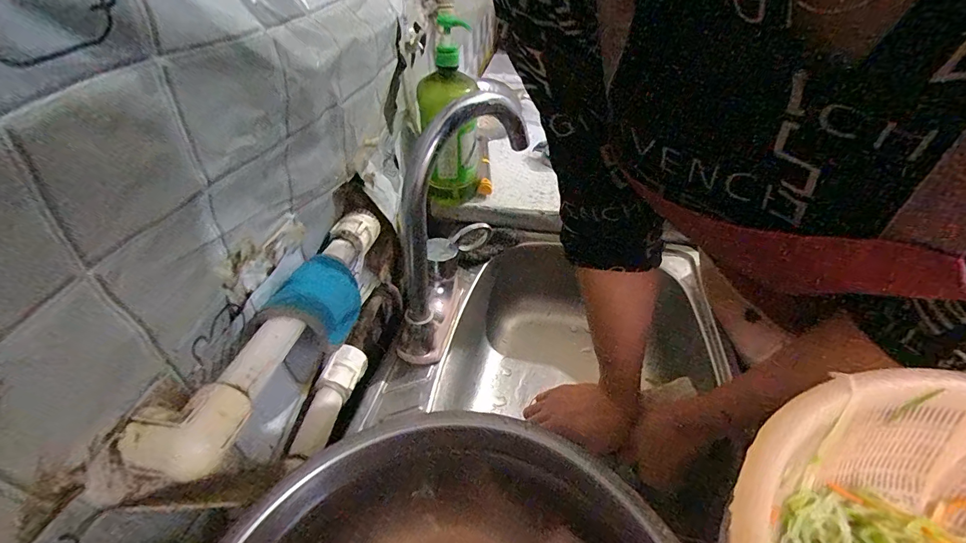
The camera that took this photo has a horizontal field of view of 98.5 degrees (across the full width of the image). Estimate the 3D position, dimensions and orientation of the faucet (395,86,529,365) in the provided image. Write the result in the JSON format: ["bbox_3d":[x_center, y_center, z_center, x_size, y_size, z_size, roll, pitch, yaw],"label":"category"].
[{"bbox_3d":[-0.035,-0.045,0.467,0.180,0.281,0.059,-28,44,-29],"label":"faucet"}]

